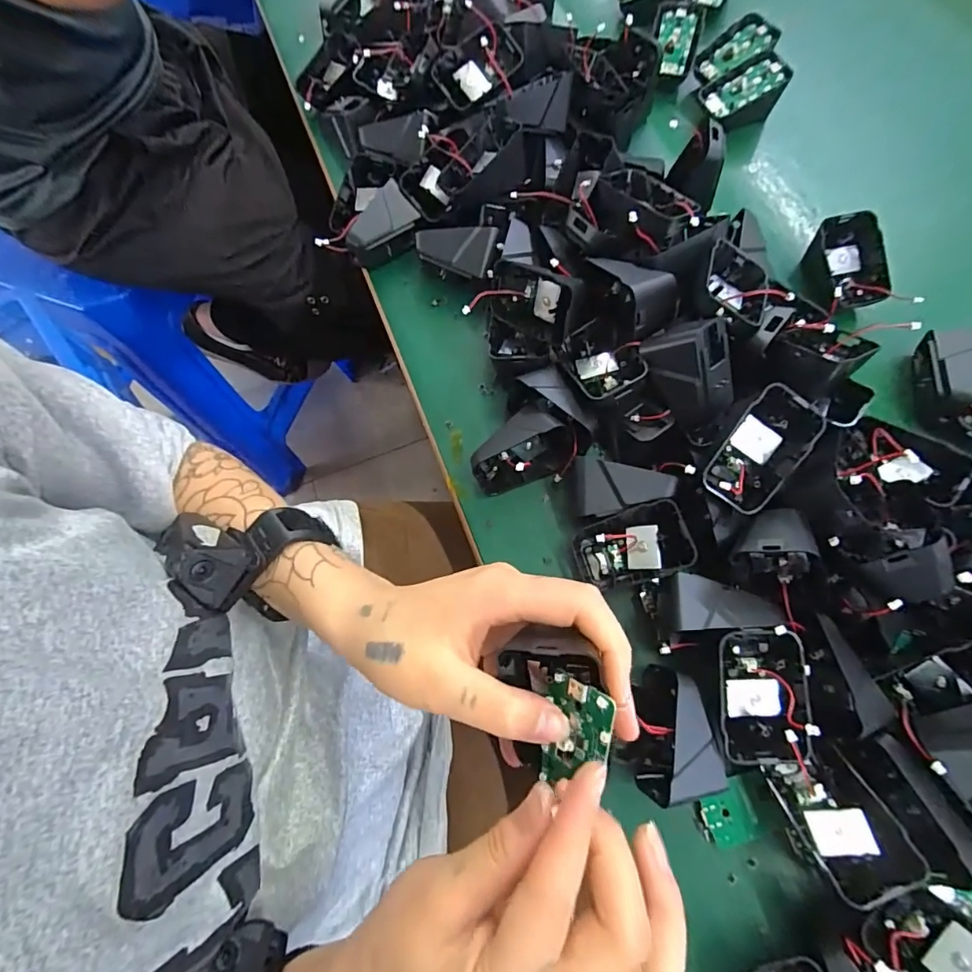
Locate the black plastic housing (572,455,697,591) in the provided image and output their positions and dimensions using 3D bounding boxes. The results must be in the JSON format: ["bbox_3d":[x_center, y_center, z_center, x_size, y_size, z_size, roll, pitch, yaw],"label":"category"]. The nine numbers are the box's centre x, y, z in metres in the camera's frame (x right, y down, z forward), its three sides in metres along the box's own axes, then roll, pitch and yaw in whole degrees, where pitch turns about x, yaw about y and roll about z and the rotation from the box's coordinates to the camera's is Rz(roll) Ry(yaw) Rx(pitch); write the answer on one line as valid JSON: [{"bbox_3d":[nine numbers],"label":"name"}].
[{"bbox_3d":[0.092,0.021,0.320,0.066,0.040,0.076,-9,70,-1],"label":"black plastic housing"}]

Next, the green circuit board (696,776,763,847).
[{"bbox_3d":[0.137,0.186,0.281,0.030,0.005,0.030,-12,67,0],"label":"green circuit board"}]

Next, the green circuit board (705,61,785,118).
[{"bbox_3d":[0.229,-0.356,0.440,0.067,0.007,0.028,-27,71,8],"label":"green circuit board"}]

